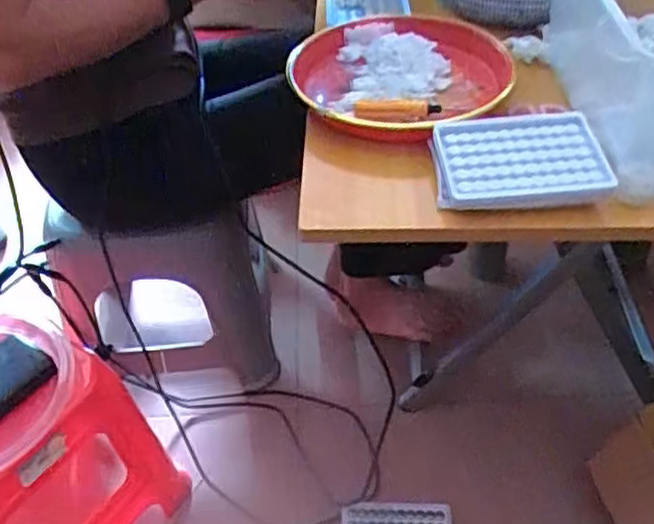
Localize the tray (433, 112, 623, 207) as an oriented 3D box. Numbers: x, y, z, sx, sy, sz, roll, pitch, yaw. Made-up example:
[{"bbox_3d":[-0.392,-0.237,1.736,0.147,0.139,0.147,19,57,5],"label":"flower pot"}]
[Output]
[{"bbox_3d":[0.159,-0.085,0.579,0.135,0.037,0.092,-4,44,1],"label":"tray"}]

